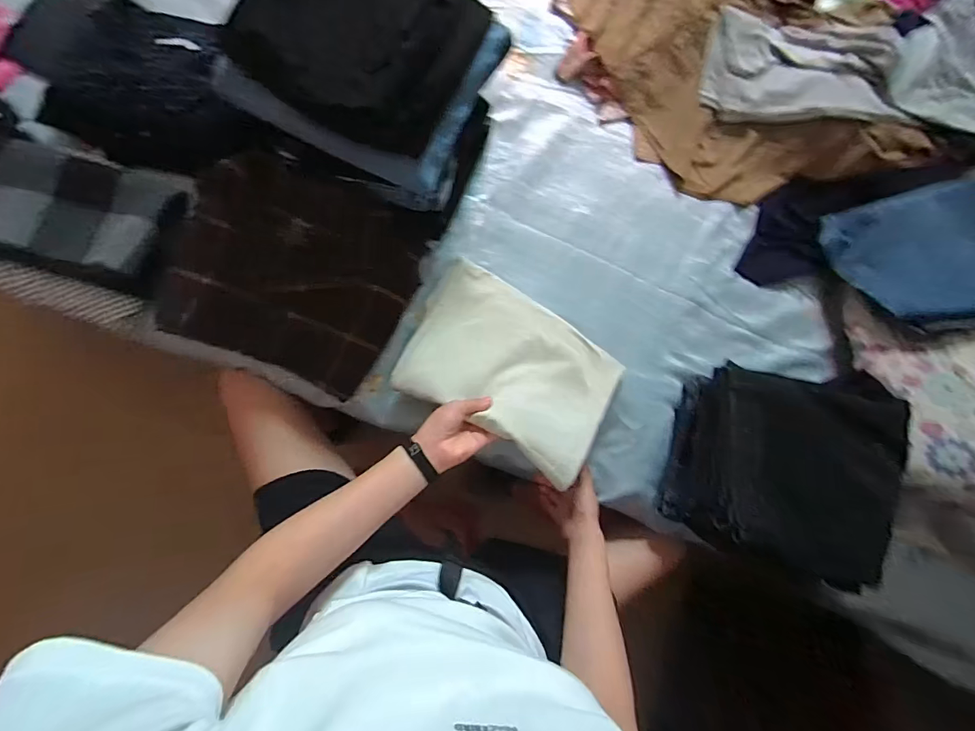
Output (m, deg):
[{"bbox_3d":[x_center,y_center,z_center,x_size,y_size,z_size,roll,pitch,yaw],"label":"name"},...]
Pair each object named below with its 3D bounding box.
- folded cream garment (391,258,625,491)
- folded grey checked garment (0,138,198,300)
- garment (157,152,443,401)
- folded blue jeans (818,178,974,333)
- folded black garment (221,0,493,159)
[{"bbox_3d":[0.043,-0.002,0.603,0.294,0.045,0.239,30,59,-1],"label":"folded cream garment"},{"bbox_3d":[-0.497,-0.186,0.531,0.224,0.037,0.152,15,80,-7],"label":"folded grey checked garment"},{"bbox_3d":[-0.255,-0.118,0.593,0.296,0.064,0.266,16,83,-6],"label":"garment"},{"bbox_3d":[0.680,-0.169,0.678,0.229,0.045,0.238,-16,64,26],"label":"folded blue jeans"},{"bbox_3d":[-0.140,-0.365,0.481,0.236,0.058,0.208,22,79,-6],"label":"folded black garment"}]

